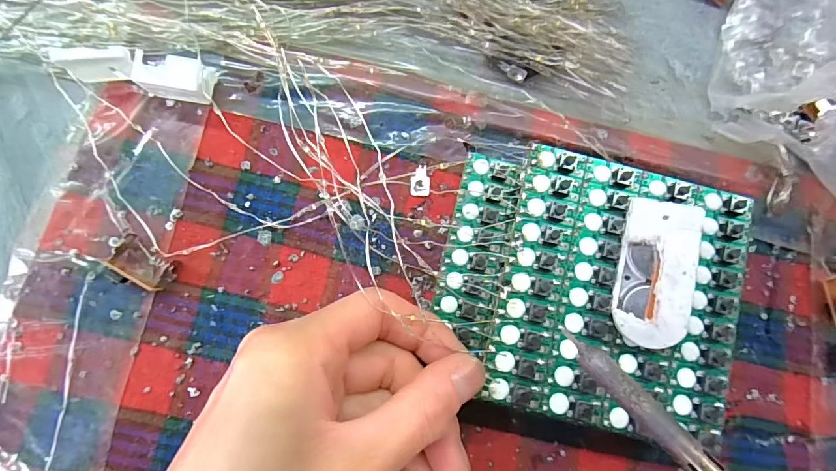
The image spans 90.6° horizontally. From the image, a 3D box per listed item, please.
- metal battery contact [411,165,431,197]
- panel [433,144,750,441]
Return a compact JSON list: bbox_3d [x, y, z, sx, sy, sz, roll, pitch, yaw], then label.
[{"bbox_3d":[0.001,-0.024,0.178,0.008,0.004,0.014,0,83,-6],"label":"metal battery contact"},{"bbox_3d":[0.063,0.018,0.151,0.105,0.016,0.093,12,82,7],"label":"panel"}]

